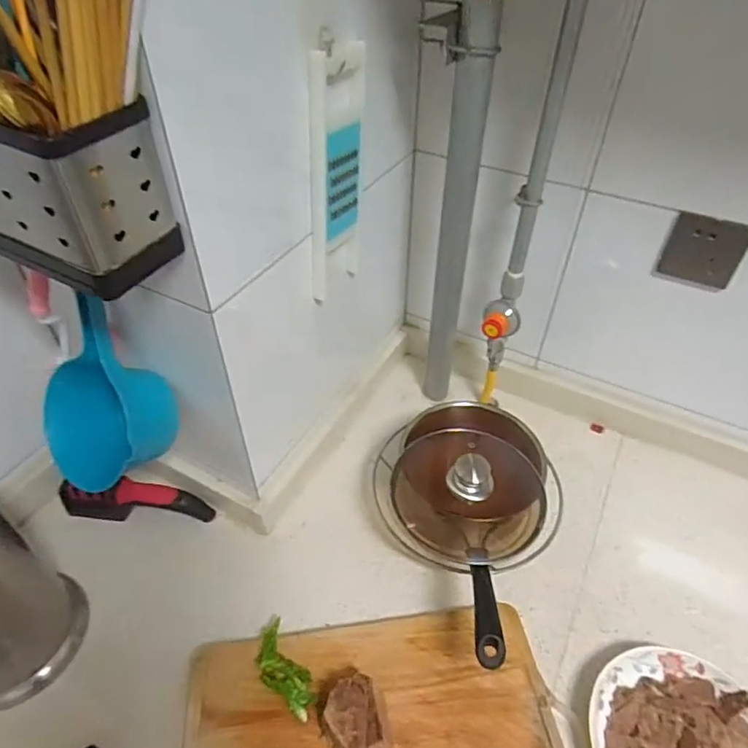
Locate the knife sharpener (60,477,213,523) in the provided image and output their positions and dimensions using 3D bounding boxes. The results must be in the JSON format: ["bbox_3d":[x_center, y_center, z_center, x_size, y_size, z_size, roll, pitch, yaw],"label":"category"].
[{"bbox_3d":[-0.338,0.176,0.770,0.216,0.055,0.051,3,44,2],"label":"knife sharpener"}]

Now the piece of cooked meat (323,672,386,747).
[{"bbox_3d":[-0.023,0.363,0.572,0.056,0.045,0.072,-11,46,-12],"label":"piece of cooked meat"}]

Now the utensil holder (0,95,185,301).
[{"bbox_3d":[-0.266,-0.155,0.435,0.193,0.121,0.090,21,48,20],"label":"utensil holder"}]

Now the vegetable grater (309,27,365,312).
[{"bbox_3d":[-0.041,-0.224,0.624,0.017,0.276,0.089,22,43,22],"label":"vegetable grater"}]

